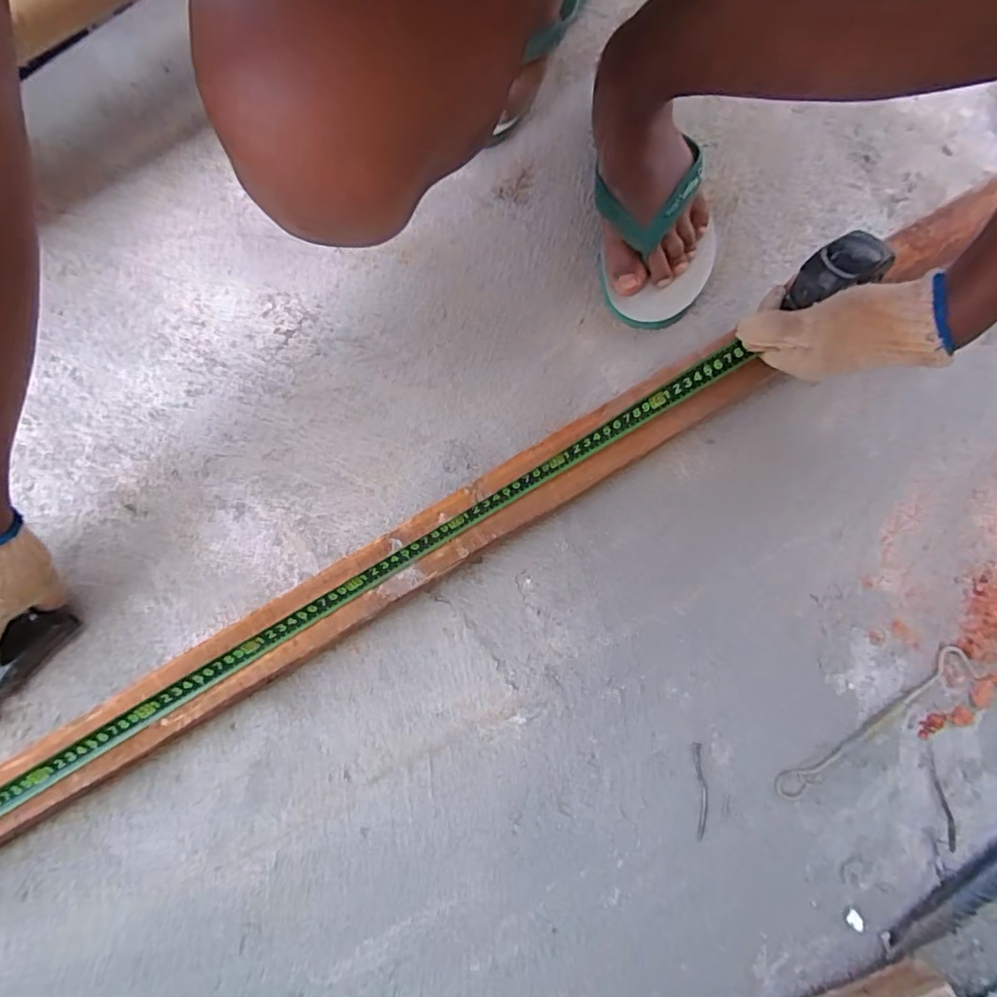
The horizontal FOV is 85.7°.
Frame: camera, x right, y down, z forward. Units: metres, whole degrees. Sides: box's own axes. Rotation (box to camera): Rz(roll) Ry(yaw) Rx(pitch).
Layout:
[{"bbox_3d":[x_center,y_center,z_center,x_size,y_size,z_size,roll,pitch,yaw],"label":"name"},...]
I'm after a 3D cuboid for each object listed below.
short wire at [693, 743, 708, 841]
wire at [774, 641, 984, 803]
[{"bbox_3d":[0.168,0.243,0.445,0.009,0.004,0.073,1,80,2],"label":"short wire"},{"bbox_3d":[0.315,0.189,0.449,0.198,0.007,0.029,-33,81,-4],"label":"wire"}]

